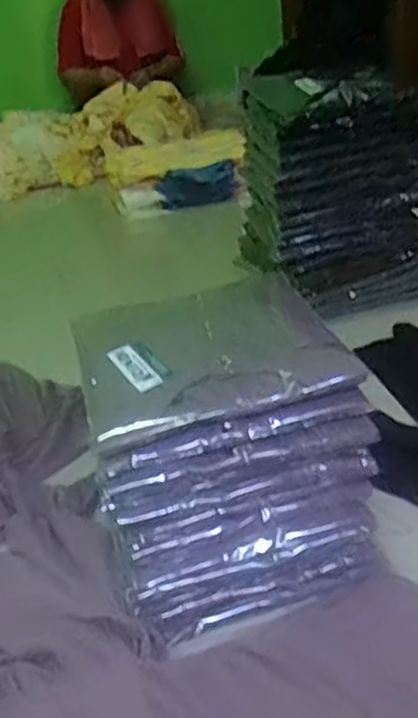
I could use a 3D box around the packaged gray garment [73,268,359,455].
[{"bbox_3d":[-0.005,-0.017,0.805,0.265,0.038,0.255,-11,28,-7],"label":"packaged gray garment"}]

